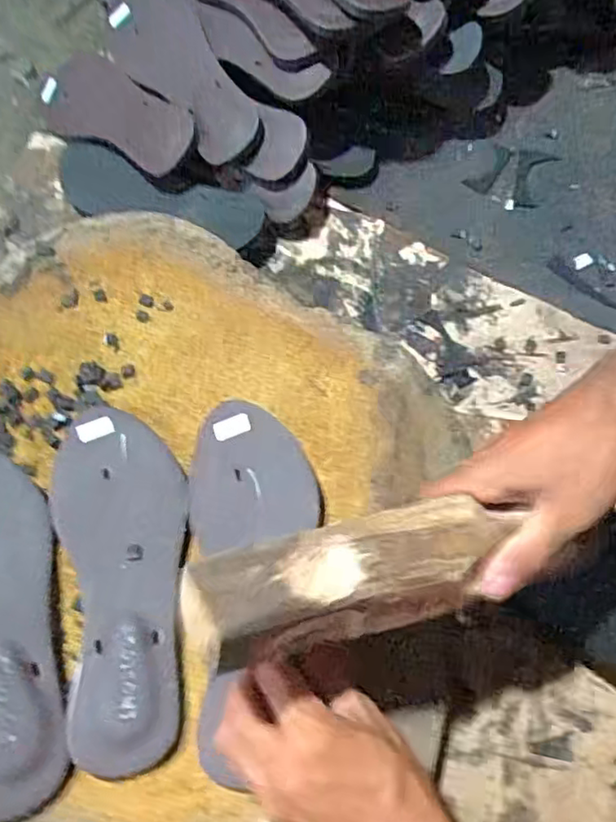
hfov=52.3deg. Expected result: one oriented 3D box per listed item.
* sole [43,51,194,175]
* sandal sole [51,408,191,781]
[{"bbox_3d":[-0.218,-0.324,0.680,0.243,0.021,0.091,41,97,25],"label":"sole"},{"bbox_3d":[-0.124,0.103,0.426,0.087,0.010,0.242,-12,66,-5],"label":"sandal sole"}]

